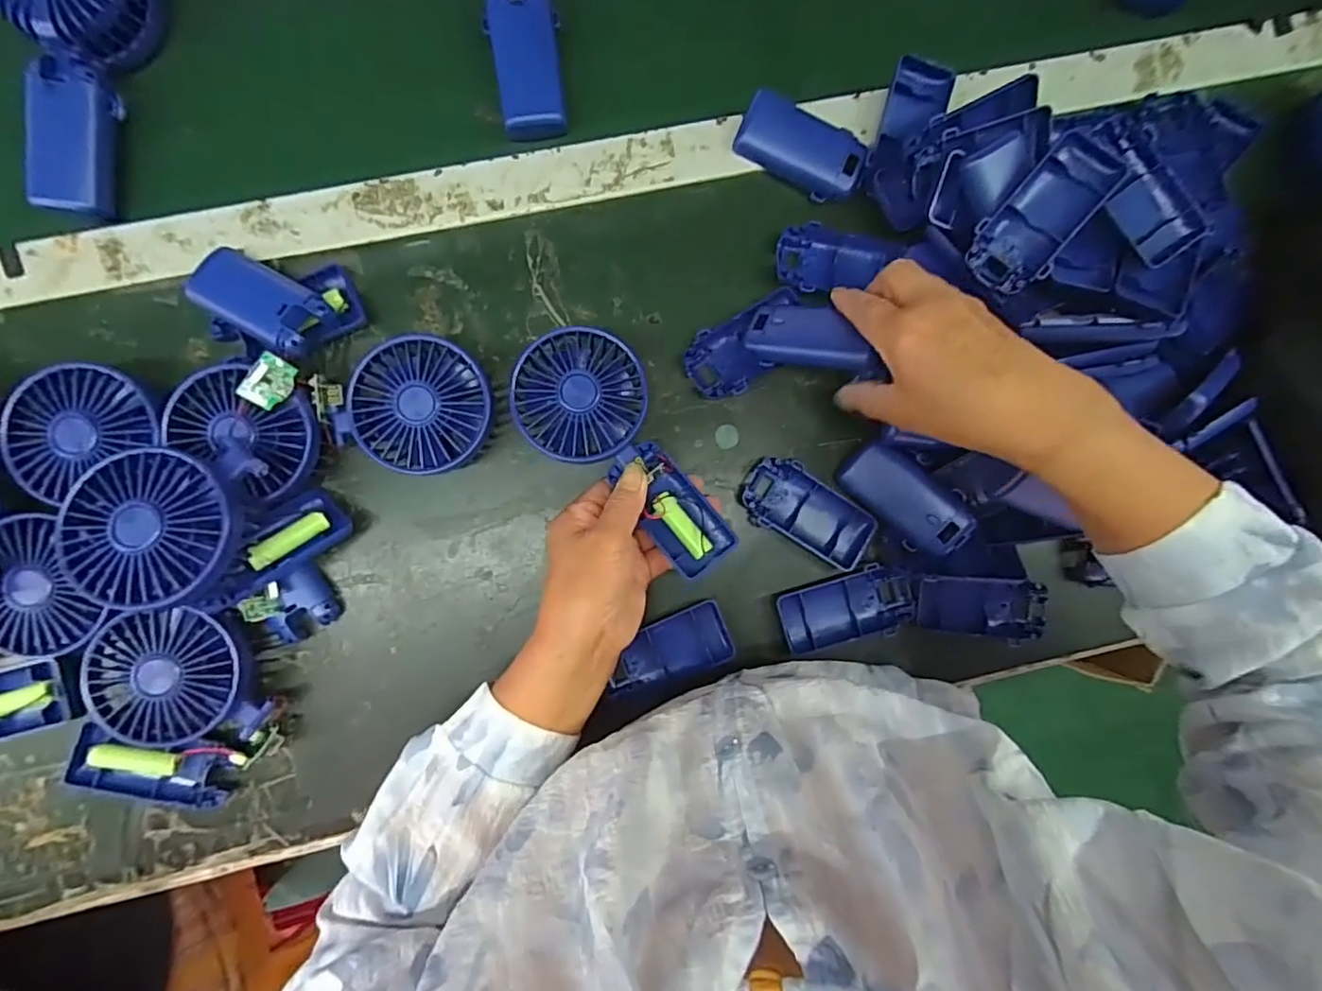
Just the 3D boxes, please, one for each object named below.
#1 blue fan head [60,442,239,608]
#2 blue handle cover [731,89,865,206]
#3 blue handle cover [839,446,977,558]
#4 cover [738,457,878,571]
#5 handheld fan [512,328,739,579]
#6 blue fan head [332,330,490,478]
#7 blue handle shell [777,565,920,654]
[{"bbox_3d":[-0.282,0.017,0.334,0.086,0.025,0.082,0,91,-3],"label":"blue fan head"},{"bbox_3d":[0.101,-0.245,0.426,0.091,0.019,0.046,23,91,-6],"label":"blue handle cover"},{"bbox_3d":[0.171,0.004,0.425,0.091,0.020,0.044,47,119,15],"label":"blue handle cover"},{"bbox_3d":[0.105,0.012,0.435,0.096,0.019,0.049,27,90,-6],"label":"cover"},{"bbox_3d":[-0.021,-0.027,0.396,0.079,0.026,0.180,-39,91,-2],"label":"handheld fan"},{"bbox_3d":[-0.156,-0.059,0.400,0.090,0.042,0.083,0,91,-3],"label":"blue fan head"},{"bbox_3d":[0.135,0.082,0.438,0.095,0.023,0.047,-18,94,-4],"label":"blue handle shell"}]

